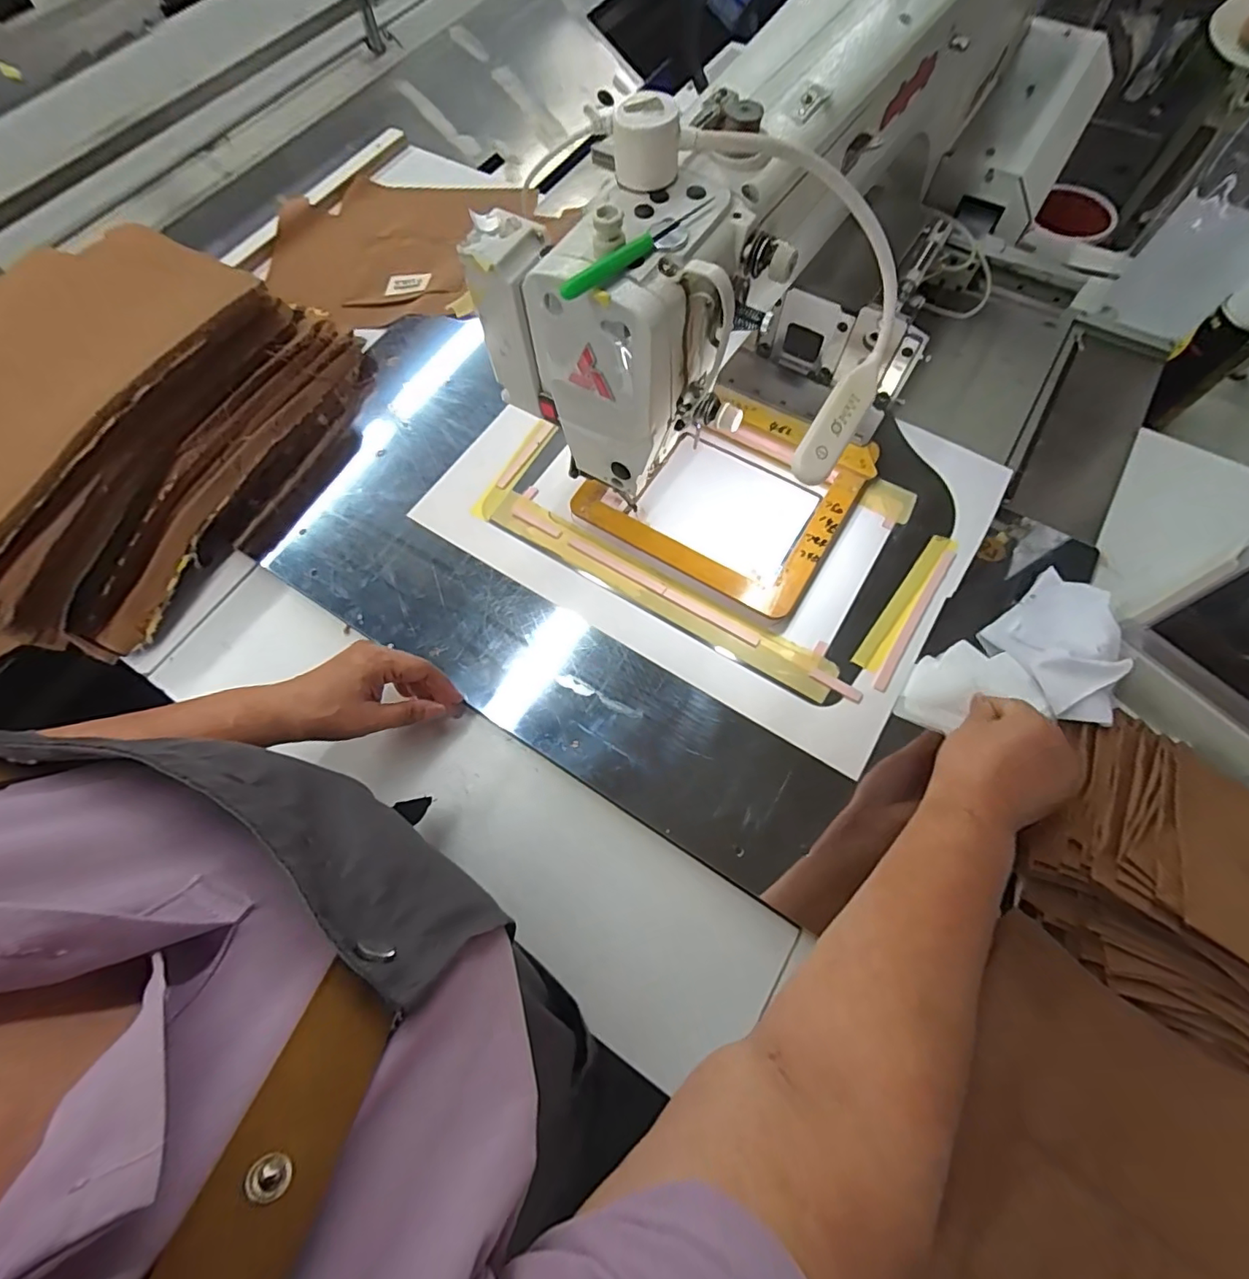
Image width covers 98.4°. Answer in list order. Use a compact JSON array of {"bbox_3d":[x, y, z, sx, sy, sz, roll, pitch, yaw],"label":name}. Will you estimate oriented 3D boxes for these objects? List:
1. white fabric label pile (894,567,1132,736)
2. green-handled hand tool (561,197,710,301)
[{"bbox_3d":[0.346,0.024,0.456,0.200,0.054,0.108,-31,69,-10],"label":"white fabric label pile"},{"bbox_3d":[0.010,-0.228,0.311,0.119,0.008,0.010,-41,73,-14],"label":"green-handled hand tool"}]

